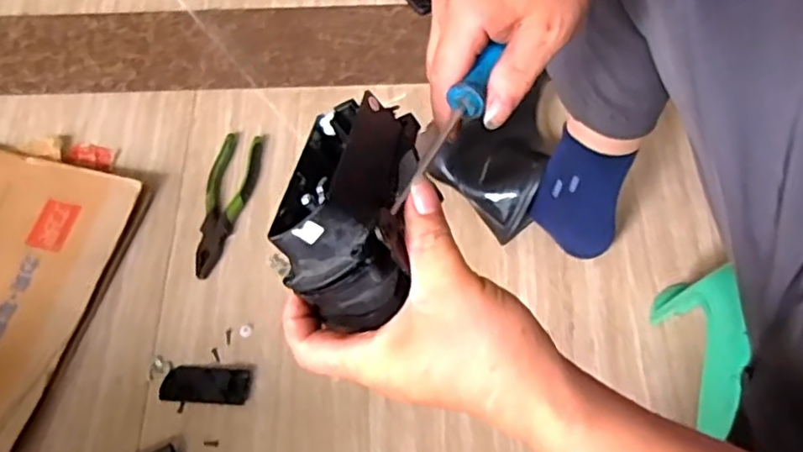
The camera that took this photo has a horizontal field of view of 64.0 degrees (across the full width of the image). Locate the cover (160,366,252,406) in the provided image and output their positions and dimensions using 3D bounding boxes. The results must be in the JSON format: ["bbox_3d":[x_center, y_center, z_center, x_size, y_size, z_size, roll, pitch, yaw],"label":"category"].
[{"bbox_3d":[-0.217,0.173,0.705,0.096,0.023,0.040,3,62,2],"label":"cover"}]

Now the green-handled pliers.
[{"bbox_3d":[-0.222,-0.031,0.806,0.055,0.019,0.201,11,63,6],"label":"green-handled pliers"}]

